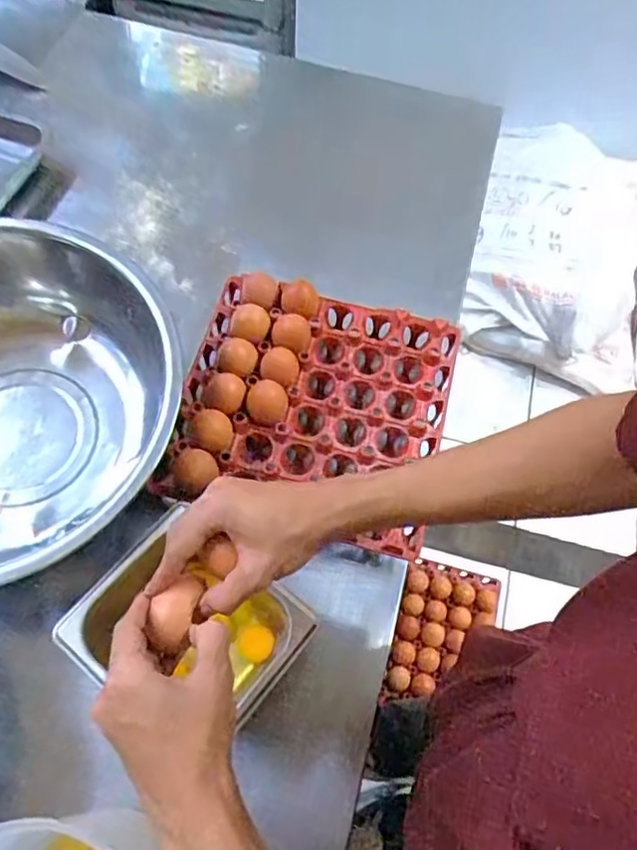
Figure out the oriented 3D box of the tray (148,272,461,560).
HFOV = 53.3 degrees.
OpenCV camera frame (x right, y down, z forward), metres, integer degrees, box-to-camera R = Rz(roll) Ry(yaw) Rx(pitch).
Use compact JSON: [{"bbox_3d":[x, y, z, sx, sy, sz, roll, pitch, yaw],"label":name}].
[{"bbox_3d":[-0.003,-0.027,0.689,0.279,0.059,0.275,13,65,3],"label":"tray"}]

